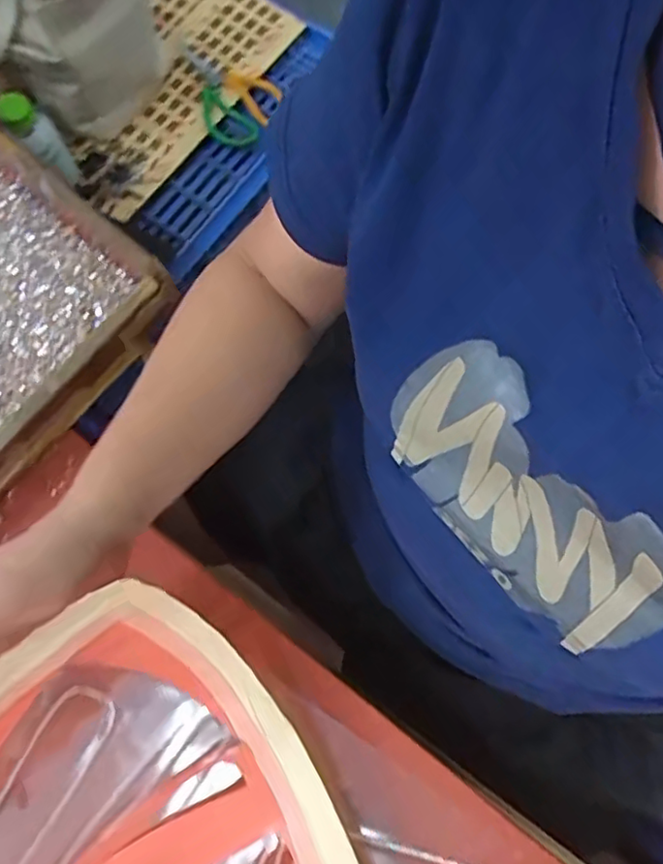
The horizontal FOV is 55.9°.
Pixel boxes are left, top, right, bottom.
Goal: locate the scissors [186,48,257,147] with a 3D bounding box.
[{"bbox_3d":[-0.160,-0.450,0.840,0.052,0.024,0.154,-32,77,-9],"label":"scissors"}]

